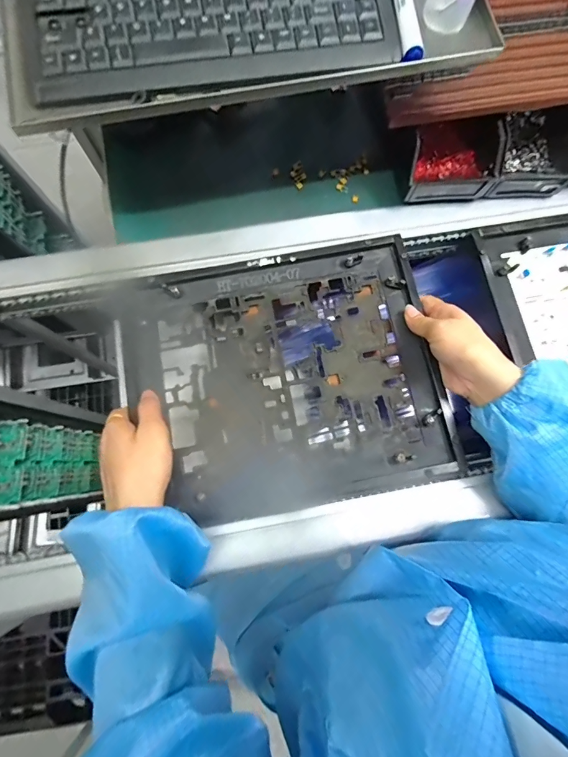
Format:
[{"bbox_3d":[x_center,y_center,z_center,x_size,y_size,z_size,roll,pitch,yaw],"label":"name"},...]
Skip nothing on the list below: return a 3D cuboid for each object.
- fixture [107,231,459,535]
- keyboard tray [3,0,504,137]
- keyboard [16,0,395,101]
[{"bbox_3d":[-0.004,-0.004,0.399,0.326,0.028,0.269,-12,76,-2],"label":"fixture"},{"bbox_3d":[-0.030,-0.314,0.309,0.397,0.050,0.177,-12,76,-2],"label":"keyboard tray"},{"bbox_3d":[-0.063,-0.310,0.298,0.292,0.028,0.149,-7,76,0],"label":"keyboard"}]

